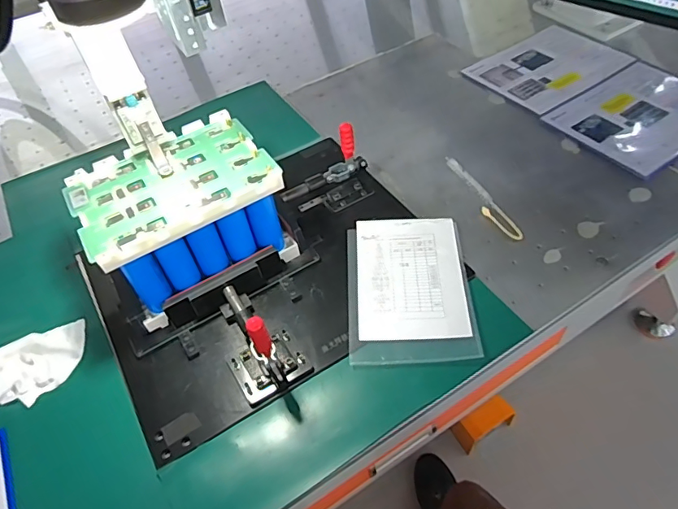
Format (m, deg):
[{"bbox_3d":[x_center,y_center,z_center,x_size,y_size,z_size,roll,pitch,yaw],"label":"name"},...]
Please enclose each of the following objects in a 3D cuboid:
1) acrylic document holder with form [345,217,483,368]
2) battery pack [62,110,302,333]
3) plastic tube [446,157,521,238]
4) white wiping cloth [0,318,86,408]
[{"bbox_3d":[0.098,0.042,0.688,0.166,0.007,0.239,-3,52,4],"label":"acrylic document holder with form"},{"bbox_3d":[-0.212,-0.056,0.675,0.243,0.132,0.186,-29,54,-16],"label":"battery pack"},{"bbox_3d":[0.226,-0.095,0.782,0.029,0.012,0.196,-22,52,-13],"label":"plastic tube"},{"bbox_3d":[-0.414,0.148,0.654,0.137,0.021,0.100,-21,52,-12],"label":"white wiping cloth"}]

